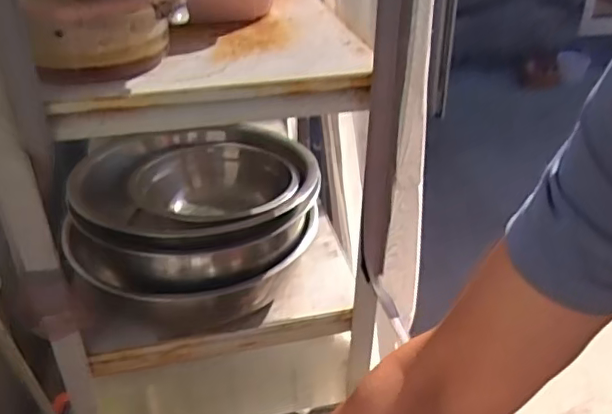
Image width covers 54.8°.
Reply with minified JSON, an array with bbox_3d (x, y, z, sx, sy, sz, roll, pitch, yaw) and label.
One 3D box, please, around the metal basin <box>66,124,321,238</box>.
[{"bbox_3d":[-0.124,-0.004,0.677,0.261,0.077,0.261,-4,33,-3],"label":"metal basin"}]

